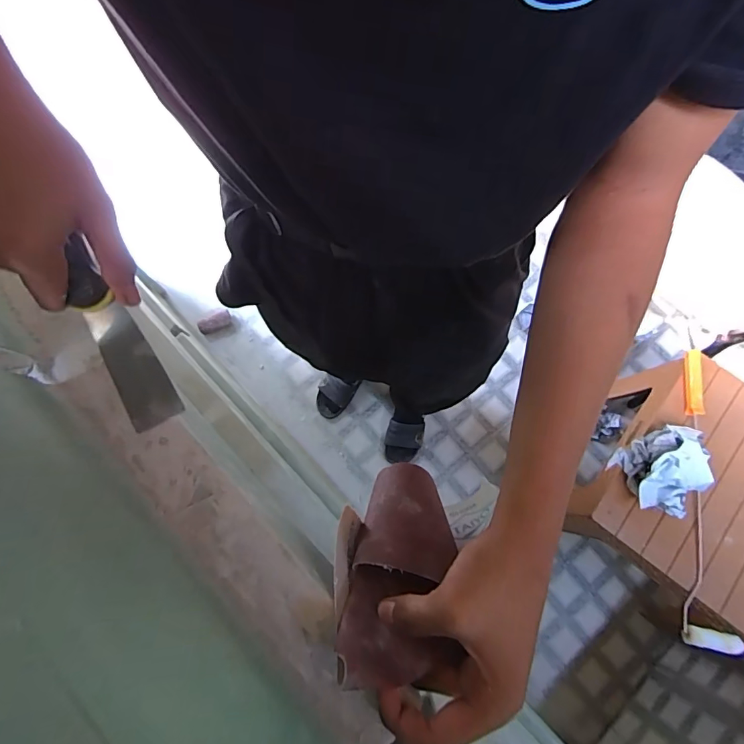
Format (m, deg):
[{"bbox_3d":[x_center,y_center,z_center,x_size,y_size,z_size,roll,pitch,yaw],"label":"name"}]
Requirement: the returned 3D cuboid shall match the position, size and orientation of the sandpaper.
[{"bbox_3d":[0.018,0.130,0.311,0.082,0.037,0.164,9,38,3],"label":"sandpaper"}]

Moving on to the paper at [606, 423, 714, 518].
[{"bbox_3d":[0.573,0.197,0.868,0.146,0.109,0.152,-24,76,-6],"label":"paper"}]

